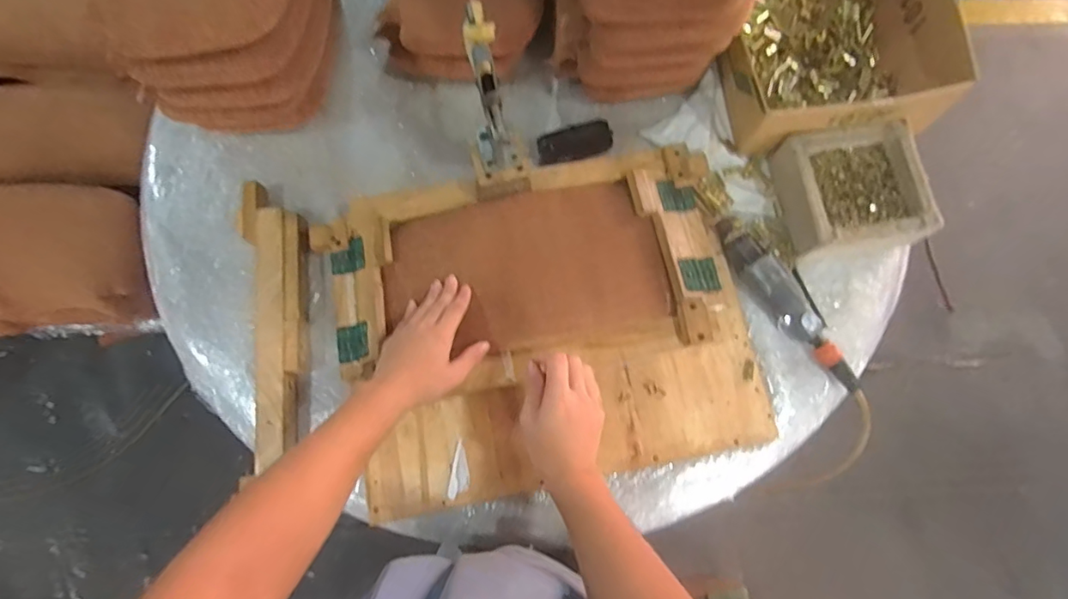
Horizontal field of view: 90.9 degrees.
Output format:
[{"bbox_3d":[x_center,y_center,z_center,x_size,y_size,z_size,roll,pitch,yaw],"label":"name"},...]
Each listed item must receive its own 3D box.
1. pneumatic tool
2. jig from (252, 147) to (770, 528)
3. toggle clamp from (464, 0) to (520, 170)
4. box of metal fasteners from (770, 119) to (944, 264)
[{"bbox_3d":[0.353,0.003,0.733,0.065,0.052,0.289,-37,79,-8],"label":"pneumatic tool"},{"bbox_3d":[-0.047,0.027,0.694,0.669,0.087,0.436,-10,76,-2],"label":"jig"},{"bbox_3d":[-0.048,-0.214,0.591,0.047,0.198,0.119,-12,76,-2],"label":"toggle clamp"},{"bbox_3d":[0.447,-0.151,0.740,0.176,0.063,0.165,-9,76,-1],"label":"box of metal fasteners"}]

